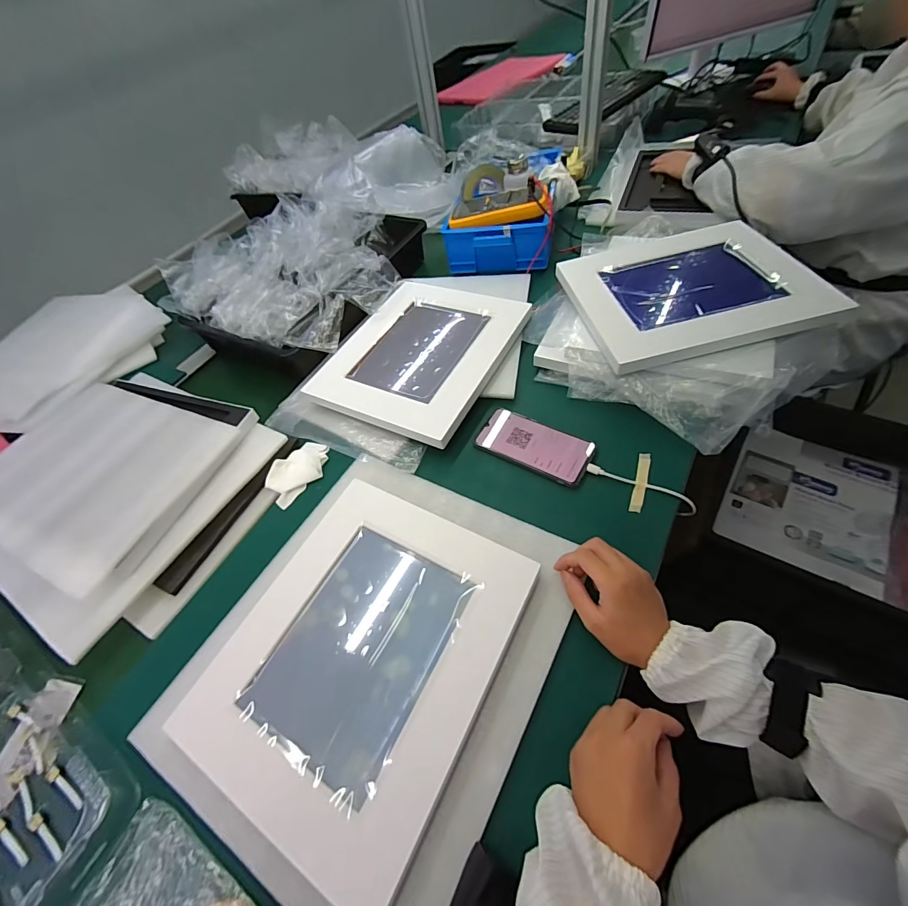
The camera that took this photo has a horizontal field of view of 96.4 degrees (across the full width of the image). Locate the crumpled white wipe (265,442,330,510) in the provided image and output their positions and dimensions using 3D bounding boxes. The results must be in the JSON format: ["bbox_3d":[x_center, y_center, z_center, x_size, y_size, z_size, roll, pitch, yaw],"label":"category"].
[{"bbox_3d":[-0.218,0.023,0.568,0.068,0.016,0.096,33,66,30],"label":"crumpled white wipe"}]

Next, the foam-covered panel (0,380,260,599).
[{"bbox_3d":[-0.483,0.007,0.554,0.329,0.030,0.274,14,58,21],"label":"foam-covered panel"}]

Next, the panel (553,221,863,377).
[{"bbox_3d":[0.330,-0.235,0.584,0.290,0.022,0.244,-13,54,5],"label":"panel"}]

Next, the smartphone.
[{"bbox_3d":[0.106,-0.012,0.537,0.147,0.011,0.070,23,70,27],"label":"smartphone"}]

